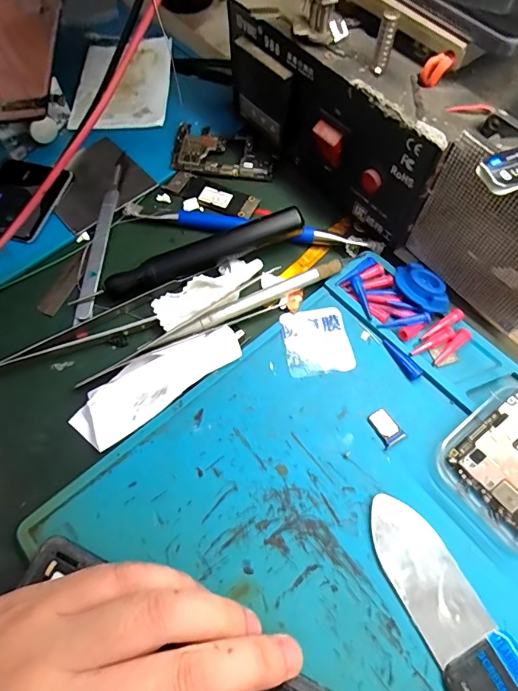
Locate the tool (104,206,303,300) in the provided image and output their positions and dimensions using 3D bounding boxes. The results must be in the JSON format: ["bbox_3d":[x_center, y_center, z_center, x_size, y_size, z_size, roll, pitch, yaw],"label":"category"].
[{"bbox_3d":[-0.033,-0.055,0.257,0.120,0.020,0.015,-21,65,-8],"label":"tool"}]

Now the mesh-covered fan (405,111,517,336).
[{"bbox_3d":[0.125,-0.057,0.220,0.029,0.082,0.078,-35,68,-14],"label":"mesh-covered fan"}]

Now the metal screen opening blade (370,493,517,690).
[{"bbox_3d":[0.087,0.121,0.181,0.035,0.004,0.119,-25,65,-10],"label":"metal screen opening blade"}]

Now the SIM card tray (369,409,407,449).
[{"bbox_3d":[0.065,0.042,0.221,0.012,0.004,0.019,-30,66,-12],"label":"SIM card tray"}]

